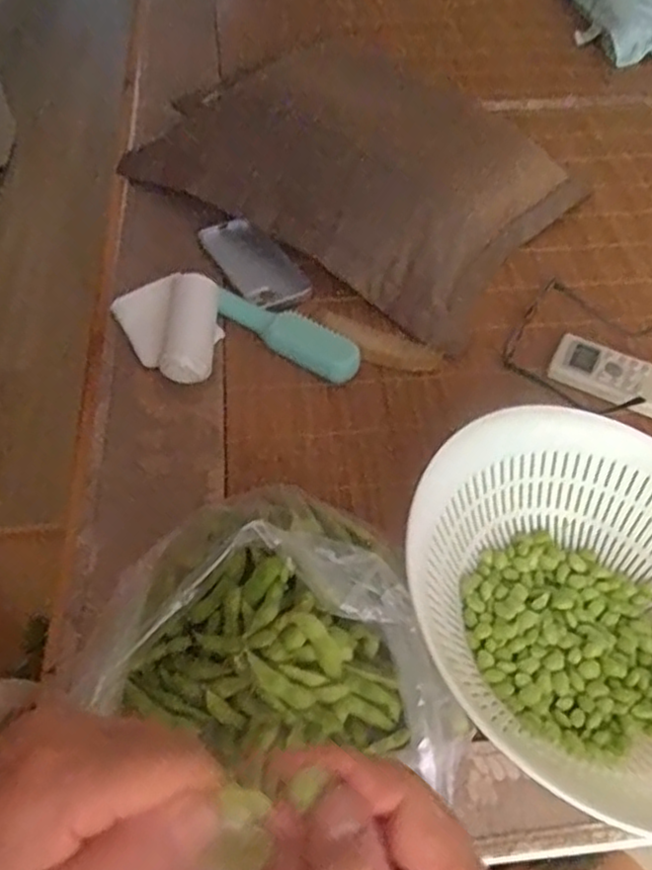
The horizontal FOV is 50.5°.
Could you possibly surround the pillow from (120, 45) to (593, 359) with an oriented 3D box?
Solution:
[{"bbox_3d":[0.042,-0.320,0.820,0.445,0.107,0.343,29,58,20],"label":"pillow"}]

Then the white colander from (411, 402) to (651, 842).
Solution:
[{"bbox_3d":[0.183,0.115,0.472,0.245,0.091,0.258,0,53,0],"label":"white colander"}]

